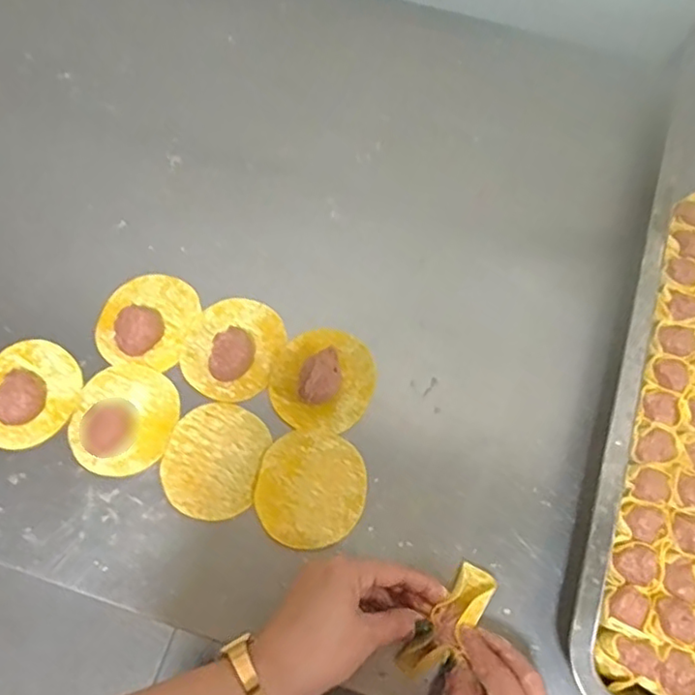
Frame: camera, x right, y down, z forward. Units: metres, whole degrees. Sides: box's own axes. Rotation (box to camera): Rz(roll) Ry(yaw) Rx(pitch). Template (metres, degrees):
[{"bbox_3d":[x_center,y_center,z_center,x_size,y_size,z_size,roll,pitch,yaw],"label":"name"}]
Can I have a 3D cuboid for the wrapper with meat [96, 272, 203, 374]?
[{"bbox_3d":[-0.159,-0.025,0.498,0.070,0.021,0.079,18,70,6],"label":"wrapper with meat"}]

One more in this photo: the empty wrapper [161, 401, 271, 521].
[{"bbox_3d":[-0.099,0.083,0.467,0.070,0.004,0.084,15,70,5],"label":"empty wrapper"}]

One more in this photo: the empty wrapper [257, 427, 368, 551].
[{"bbox_3d":[-0.026,0.102,0.461,0.076,0.004,0.084,7,70,2],"label":"empty wrapper"}]

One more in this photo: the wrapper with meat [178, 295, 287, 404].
[{"bbox_3d":[-0.089,-0.004,0.489,0.071,0.024,0.085,20,71,7],"label":"wrapper with meat"}]

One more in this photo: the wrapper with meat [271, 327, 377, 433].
[{"bbox_3d":[-0.018,0.019,0.484,0.078,0.027,0.082,0,70,-1],"label":"wrapper with meat"}]

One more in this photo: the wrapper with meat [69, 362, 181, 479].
[{"bbox_3d":[-0.168,0.052,0.471,0.075,0.016,0.084,10,70,3],"label":"wrapper with meat"}]

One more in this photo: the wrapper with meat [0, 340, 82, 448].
[{"bbox_3d":[-0.248,0.032,0.476,0.081,0.021,0.078,0,70,-1],"label":"wrapper with meat"}]

